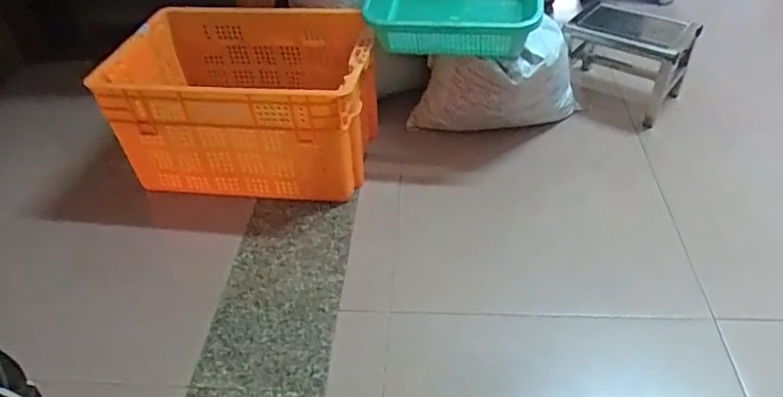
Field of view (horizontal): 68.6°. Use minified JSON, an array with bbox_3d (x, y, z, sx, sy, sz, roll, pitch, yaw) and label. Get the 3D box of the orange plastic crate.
[{"bbox_3d":[-0.322,-0.235,1.394,0.565,0.319,0.421,1,43,6],"label":"orange plastic crate"}]

